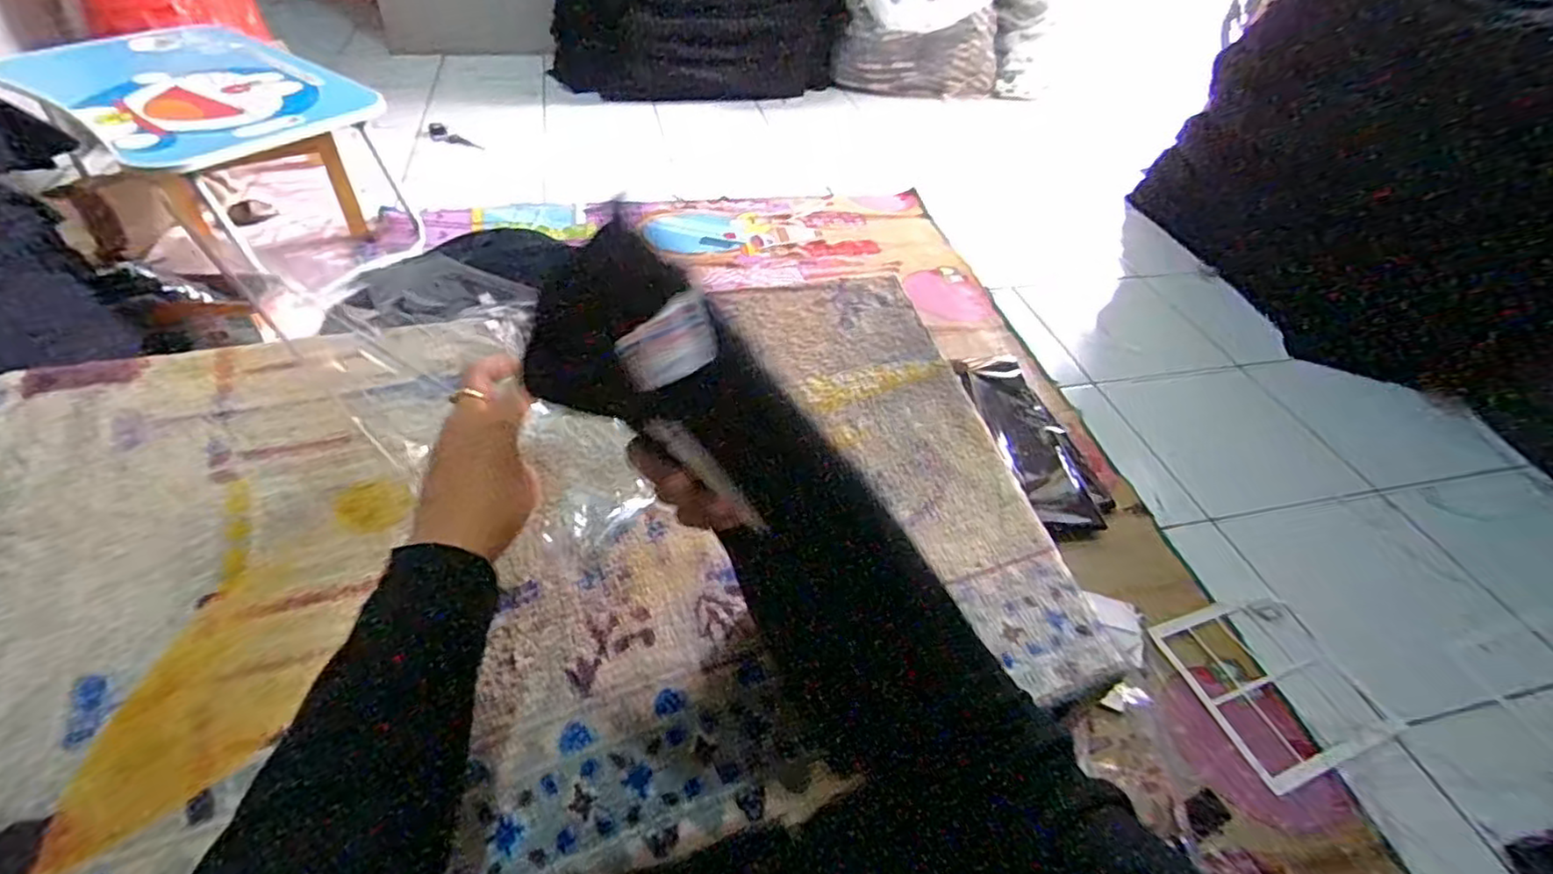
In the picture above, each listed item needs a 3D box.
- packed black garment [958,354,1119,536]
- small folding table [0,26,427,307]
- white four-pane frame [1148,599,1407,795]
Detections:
[{"bbox_3d":[0.400,0.001,1.062,0.147,0.062,0.340,-15,63,-19],"label":"packed black garment"},{"bbox_3d":[-1.011,-0.515,1.264,0.639,0.273,0.388,30,50,22],"label":"small folding table"},{"bbox_3d":[0.586,0.286,0.799,0.206,0.017,0.205,-10,47,-16],"label":"white four-pane frame"}]

